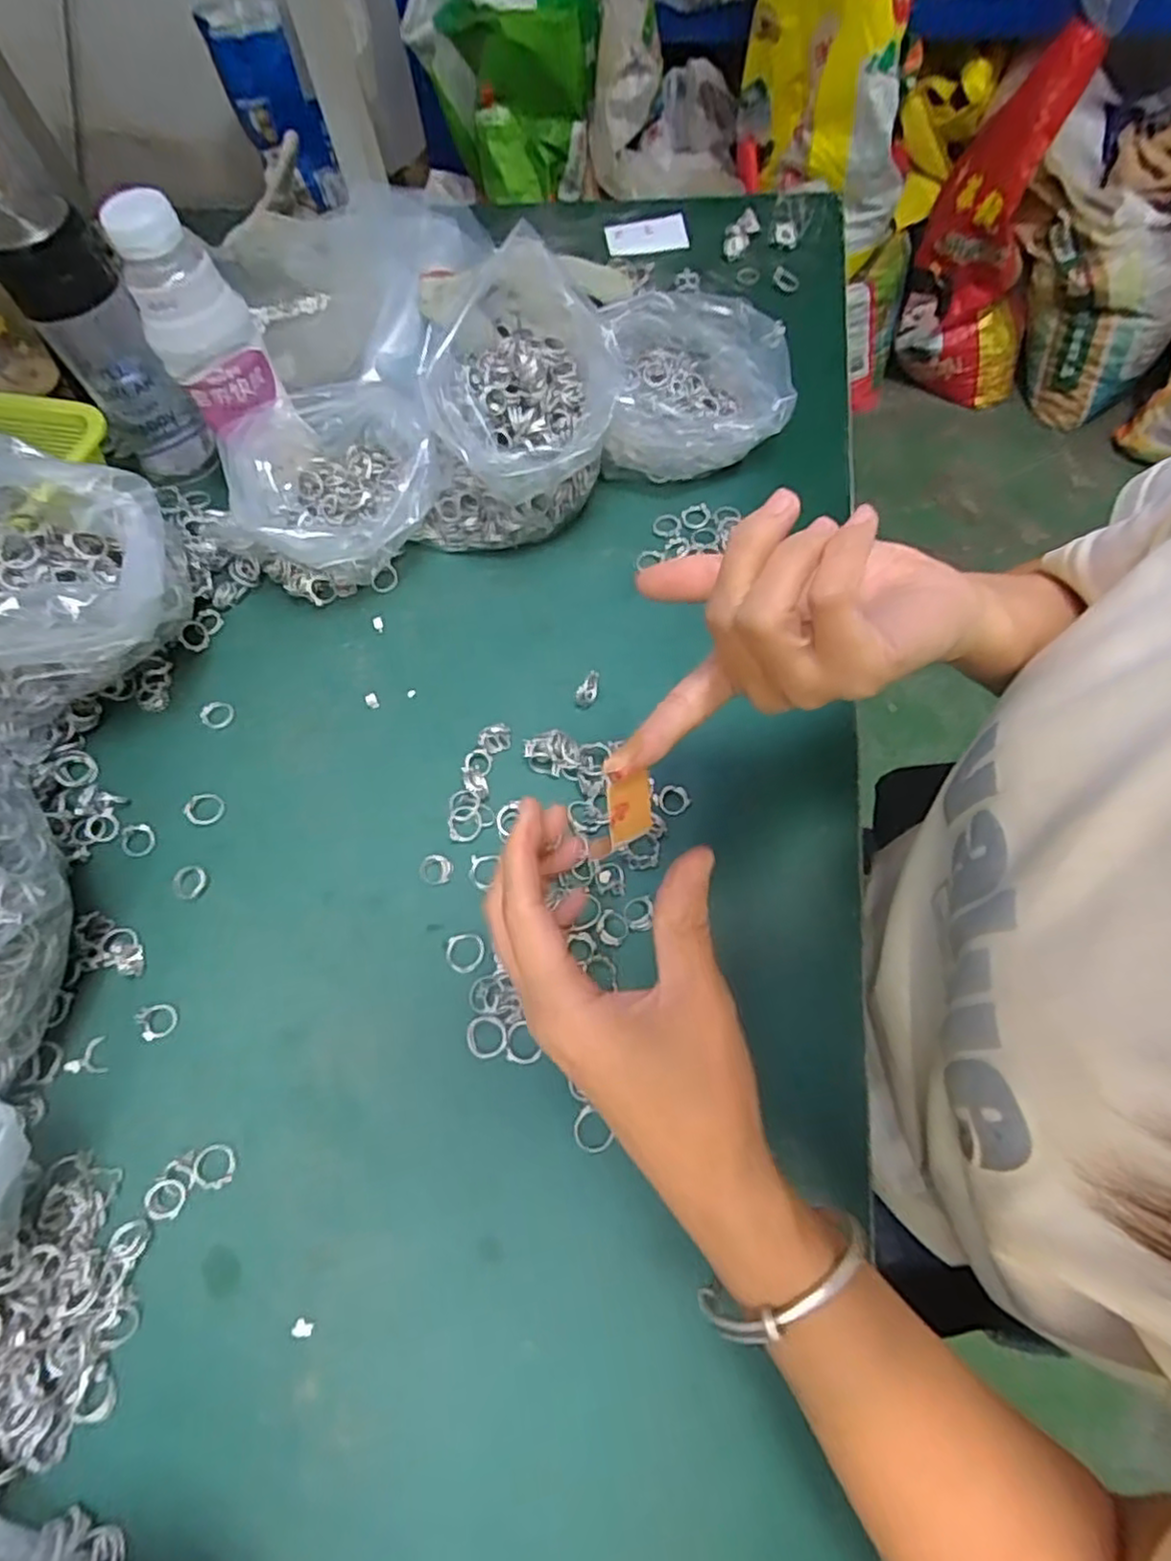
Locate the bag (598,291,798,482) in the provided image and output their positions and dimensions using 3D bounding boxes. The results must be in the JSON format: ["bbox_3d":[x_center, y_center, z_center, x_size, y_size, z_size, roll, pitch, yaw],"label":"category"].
[{"bbox_3d":[0.083,-0.299,0.530,0.146,0.086,0.114,-8,64,-1],"label":"bag"}]

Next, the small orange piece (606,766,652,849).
[{"bbox_3d":[0.016,0.010,0.255,0.017,0.028,0.004,-18,29,-22],"label":"small orange piece"}]

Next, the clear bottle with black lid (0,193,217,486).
[{"bbox_3d":[-0.348,-0.314,0.518,0.068,0.182,0.055,-35,67,-13],"label":"clear bottle with black lid"}]

